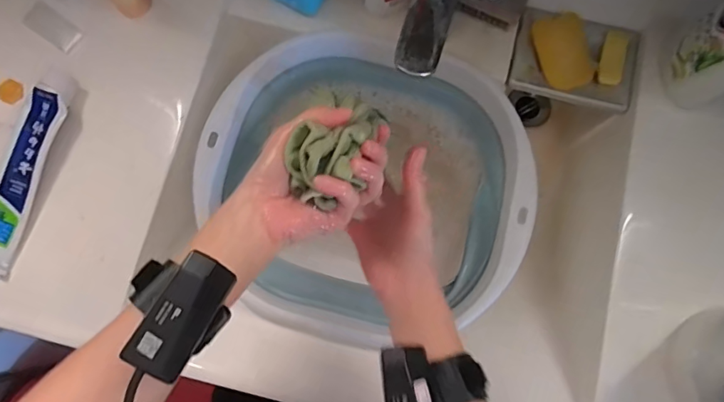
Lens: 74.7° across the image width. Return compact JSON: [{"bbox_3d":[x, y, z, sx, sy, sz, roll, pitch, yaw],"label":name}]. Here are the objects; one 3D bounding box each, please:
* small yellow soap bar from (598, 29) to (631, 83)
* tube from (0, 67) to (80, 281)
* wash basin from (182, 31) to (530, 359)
[{"bbox_3d":[0.288,-0.163,0.543,0.024,0.017,0.062,13,79,2],"label":"small yellow soap bar"},{"bbox_3d":[-0.353,-0.033,0.488,0.052,0.026,0.215,18,79,3],"label":"tube"},{"bbox_3d":[0.002,-0.012,0.534,0.348,0.078,0.319,31,80,5],"label":"wash basin"}]

